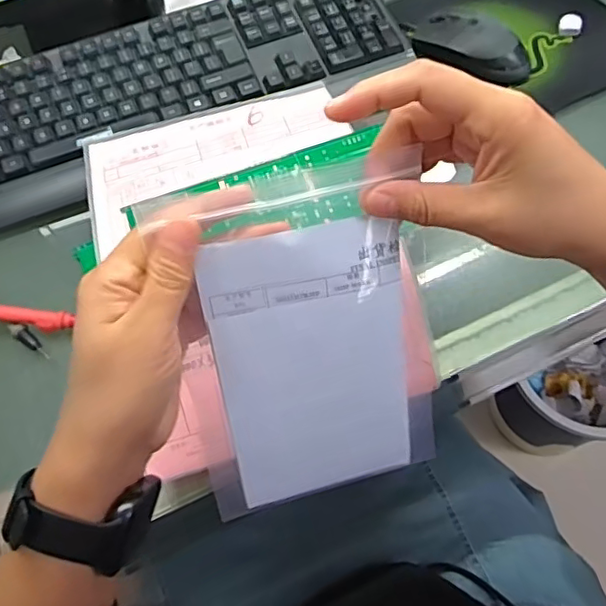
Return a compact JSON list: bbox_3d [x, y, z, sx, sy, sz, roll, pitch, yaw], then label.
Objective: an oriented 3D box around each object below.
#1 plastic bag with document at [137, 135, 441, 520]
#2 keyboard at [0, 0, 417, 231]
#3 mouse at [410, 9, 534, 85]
[{"bbox_3d":[0.003,0.027,0.315,0.132,0.193,0.011,-14,28,-8],"label":"plastic bag with document"},{"bbox_3d":[-0.117,-0.197,0.533,0.436,0.037,0.156,-21,64,-7],"label":"keyboard"},{"bbox_3d":[0.158,-0.239,0.544,0.111,0.033,0.054,28,68,16],"label":"mouse"}]

